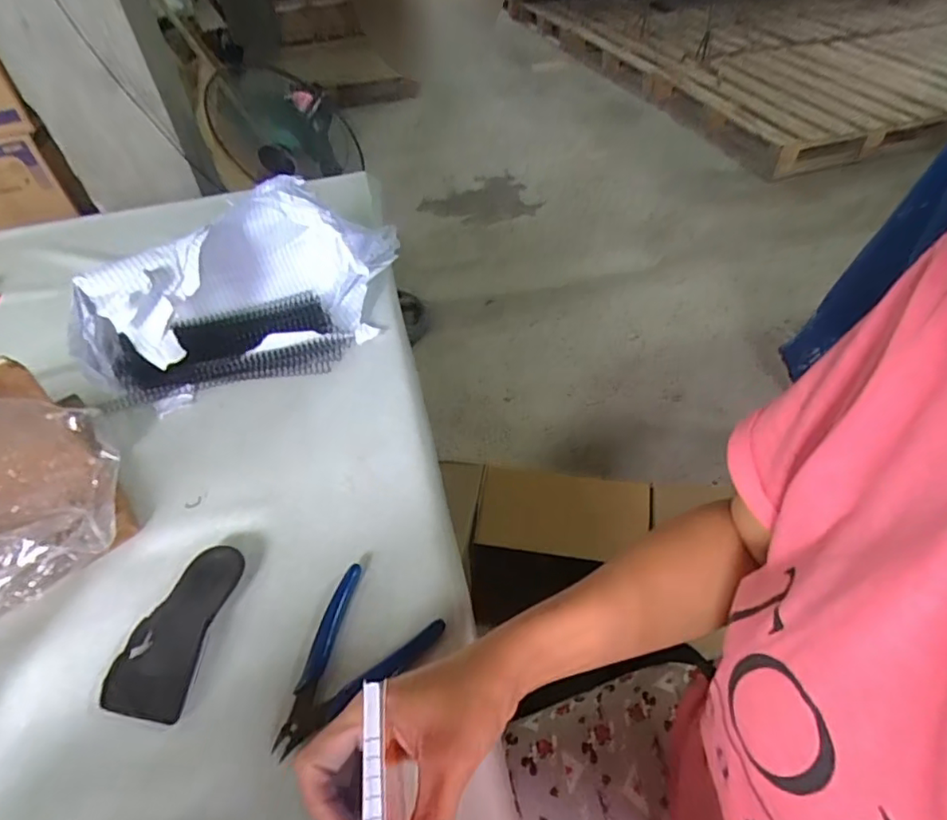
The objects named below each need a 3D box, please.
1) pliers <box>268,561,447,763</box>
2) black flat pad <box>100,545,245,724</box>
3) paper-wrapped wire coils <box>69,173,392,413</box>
[{"bbox_3d":[-0.091,0.167,0.386,0.088,0.016,0.117,27,54,27],"label":"pliers"},{"bbox_3d":[-0.211,0.154,0.411,0.056,0.012,0.117,5,46,9],"label":"black flat pad"},{"bbox_3d":[-0.237,-0.135,0.615,0.331,0.119,0.189,-14,47,-9],"label":"paper-wrapped wire coils"}]

